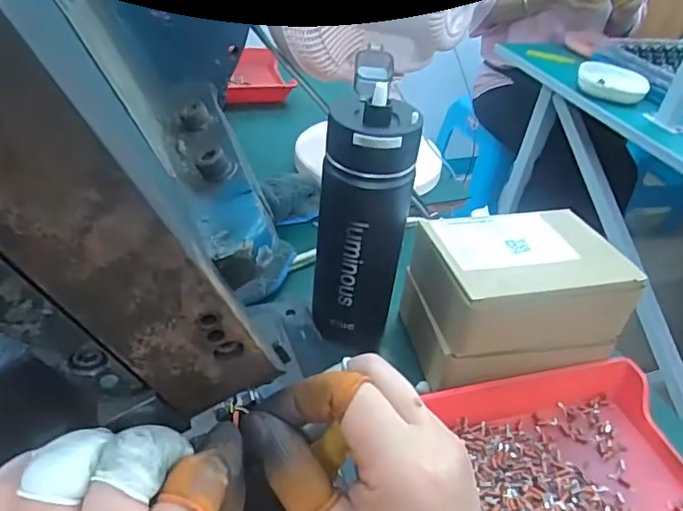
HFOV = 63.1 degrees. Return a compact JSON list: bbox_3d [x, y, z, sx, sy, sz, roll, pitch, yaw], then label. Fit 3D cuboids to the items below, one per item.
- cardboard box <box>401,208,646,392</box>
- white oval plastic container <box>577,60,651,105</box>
[{"bbox_3d":[0.144,0.035,0.484,0.158,0.109,0.115,-4,40,-13],"label":"cardboard box"},{"bbox_3d":[0.543,-0.348,1.115,0.139,0.051,0.047,30,43,25],"label":"white oval plastic container"}]

